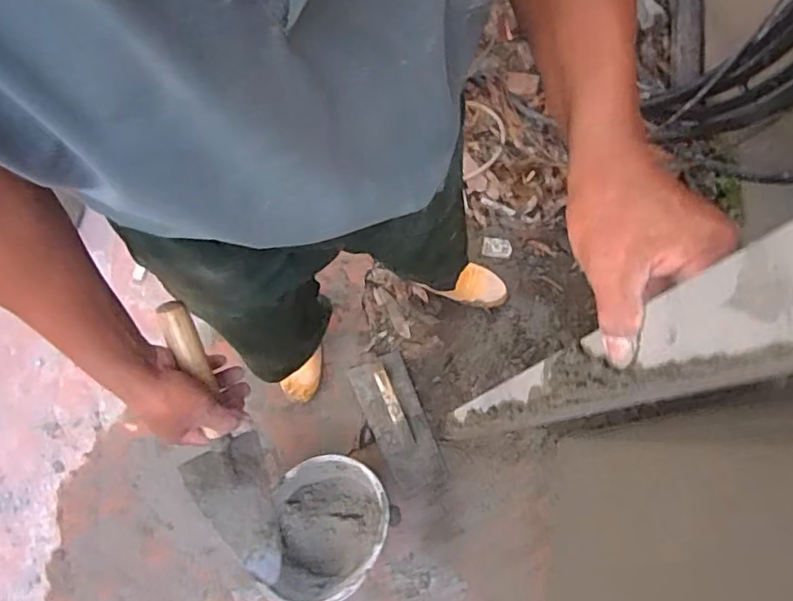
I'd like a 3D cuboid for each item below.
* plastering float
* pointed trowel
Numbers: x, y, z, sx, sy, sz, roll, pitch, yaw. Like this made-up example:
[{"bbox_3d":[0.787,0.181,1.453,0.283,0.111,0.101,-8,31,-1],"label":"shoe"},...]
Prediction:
[{"bbox_3d":[0.001,0.263,1.257,0.125,0.076,0.311,-22,77,-2],"label":"plastering float"},{"bbox_3d":[-0.187,0.151,0.607,0.070,0.059,0.316,-14,109,-2],"label":"pointed trowel"}]

